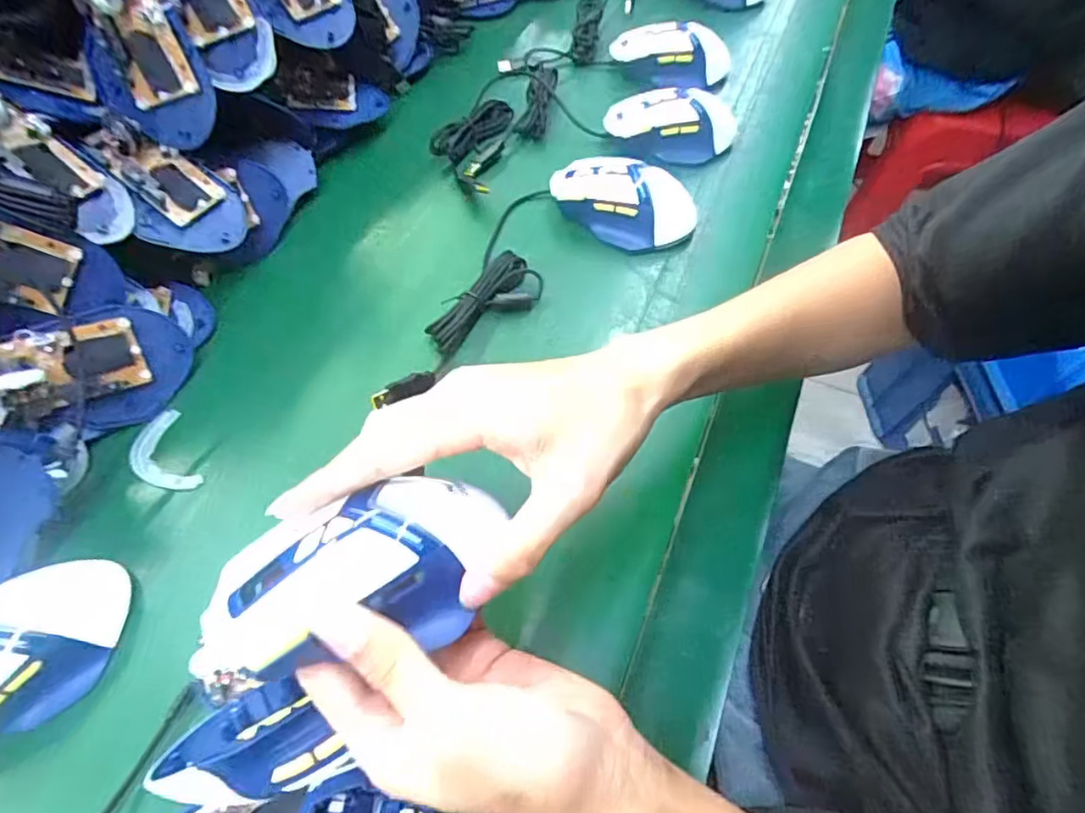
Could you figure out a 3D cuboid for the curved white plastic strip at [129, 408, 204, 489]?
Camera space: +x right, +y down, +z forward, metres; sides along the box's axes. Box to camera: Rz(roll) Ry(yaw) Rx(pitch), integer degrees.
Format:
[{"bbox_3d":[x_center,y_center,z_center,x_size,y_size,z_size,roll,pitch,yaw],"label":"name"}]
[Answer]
[{"bbox_3d":[-0.249,0.031,0.389,0.035,0.009,0.061,-26,63,-17],"label":"curved white plastic strip"}]

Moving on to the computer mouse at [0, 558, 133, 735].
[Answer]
[{"bbox_3d":[-0.277,0.130,0.304,0.066,0.043,0.113,39,65,20],"label":"computer mouse"}]

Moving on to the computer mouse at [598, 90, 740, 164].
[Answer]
[{"bbox_3d":[0.127,-0.263,0.553,0.128,0.040,0.074,-12,59,-8],"label":"computer mouse"}]

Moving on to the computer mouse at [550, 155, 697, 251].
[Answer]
[{"bbox_3d":[0.066,-0.169,0.492,0.120,0.040,0.065,14,59,7],"label":"computer mouse"}]

